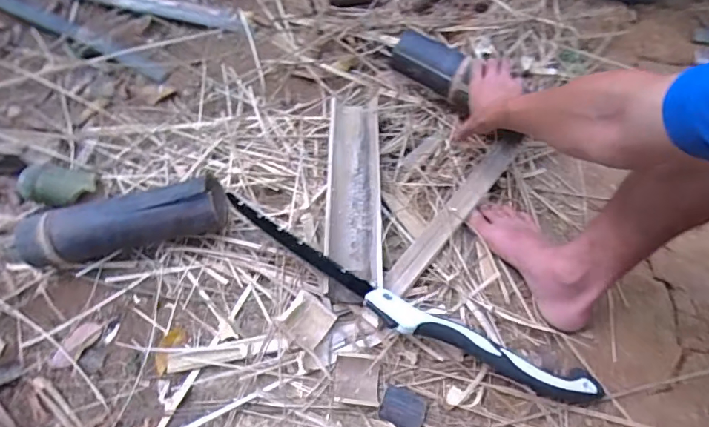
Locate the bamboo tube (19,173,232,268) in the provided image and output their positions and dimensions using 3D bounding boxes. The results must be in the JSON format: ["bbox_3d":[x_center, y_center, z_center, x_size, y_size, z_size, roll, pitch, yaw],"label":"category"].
[{"bbox_3d":[-0.374,0.019,0.737,0.325,0.102,0.090,-10,58,-1],"label":"bamboo tube"}]

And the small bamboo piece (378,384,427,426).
[{"bbox_3d":[0.068,0.267,0.628,0.059,0.009,0.048,18,62,14],"label":"small bamboo piece"}]

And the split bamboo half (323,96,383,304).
[{"bbox_3d":[-0.002,-0.048,0.769,0.095,0.047,0.400,-1,58,4],"label":"split bamboo half"}]

